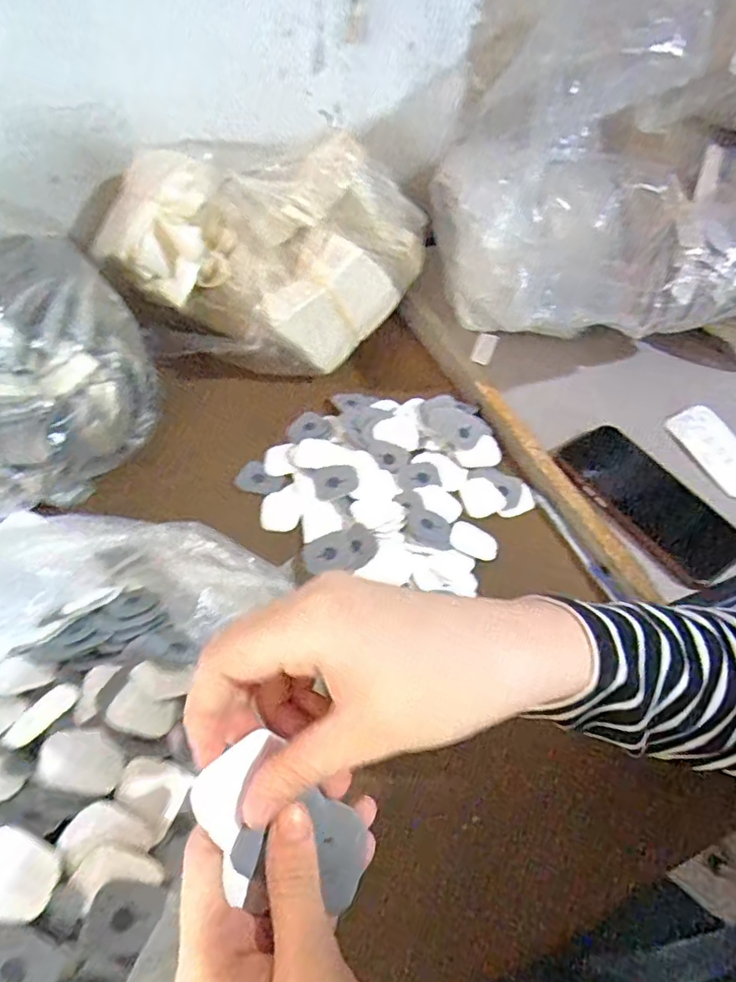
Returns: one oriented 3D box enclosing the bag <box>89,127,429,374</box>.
[{"bbox_3d":[-0.088,-0.236,0.594,0.238,0.167,0.226,19,51,11],"label":"bag"}]

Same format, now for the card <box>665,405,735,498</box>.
[{"bbox_3d":[0.336,-0.039,0.561,0.061,0.004,0.103,-21,61,-19],"label":"card"}]

